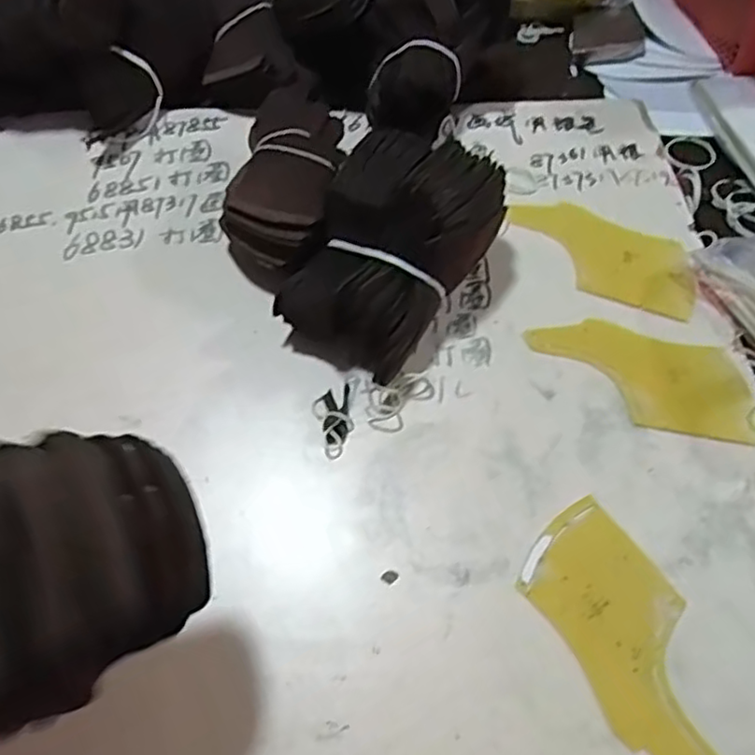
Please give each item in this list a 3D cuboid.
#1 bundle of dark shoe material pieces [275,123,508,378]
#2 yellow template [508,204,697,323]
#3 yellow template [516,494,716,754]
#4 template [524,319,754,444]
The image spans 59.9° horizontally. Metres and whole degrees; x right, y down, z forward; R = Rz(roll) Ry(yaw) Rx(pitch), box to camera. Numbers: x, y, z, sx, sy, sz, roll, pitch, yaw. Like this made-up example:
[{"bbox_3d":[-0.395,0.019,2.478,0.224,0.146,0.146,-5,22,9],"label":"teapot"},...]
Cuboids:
[{"bbox_3d":[0.007,-0.087,0.446,0.106,0.082,0.160,29,62,17],"label":"bundle of dark shoe material pieces"},{"bbox_3d":[0.170,-0.094,0.496,0.147,0.004,0.074,28,62,17],"label":"yellow template"},{"bbox_3d":[0.137,0.138,0.349,0.072,0.004,0.144,-26,61,-16],"label":"yellow template"},{"bbox_3d":[0.176,-0.002,0.439,0.148,0.004,0.074,15,58,8],"label":"template"}]

